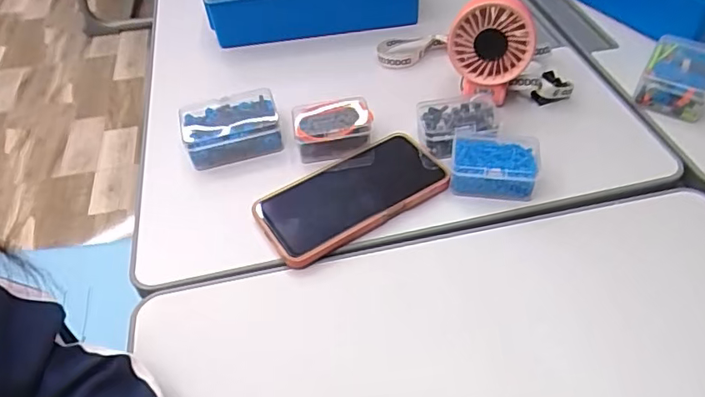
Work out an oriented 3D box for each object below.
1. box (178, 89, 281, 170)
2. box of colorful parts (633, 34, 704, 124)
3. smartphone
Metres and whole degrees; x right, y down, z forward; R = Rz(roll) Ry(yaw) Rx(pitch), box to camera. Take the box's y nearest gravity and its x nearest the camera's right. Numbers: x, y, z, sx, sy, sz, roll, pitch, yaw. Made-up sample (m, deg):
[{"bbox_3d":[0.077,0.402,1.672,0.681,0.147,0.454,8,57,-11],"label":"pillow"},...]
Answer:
[{"bbox_3d":[-0.120,-0.070,0.532,0.093,0.035,0.066,-17,48,-11],"label":"box"},{"bbox_3d":[0.338,-0.128,0.546,0.064,0.036,0.106,23,53,24],"label":"box of colorful parts"},{"bbox_3d":[-0.001,-0.007,0.478,0.169,0.016,0.093,-26,50,-18],"label":"smartphone"}]

